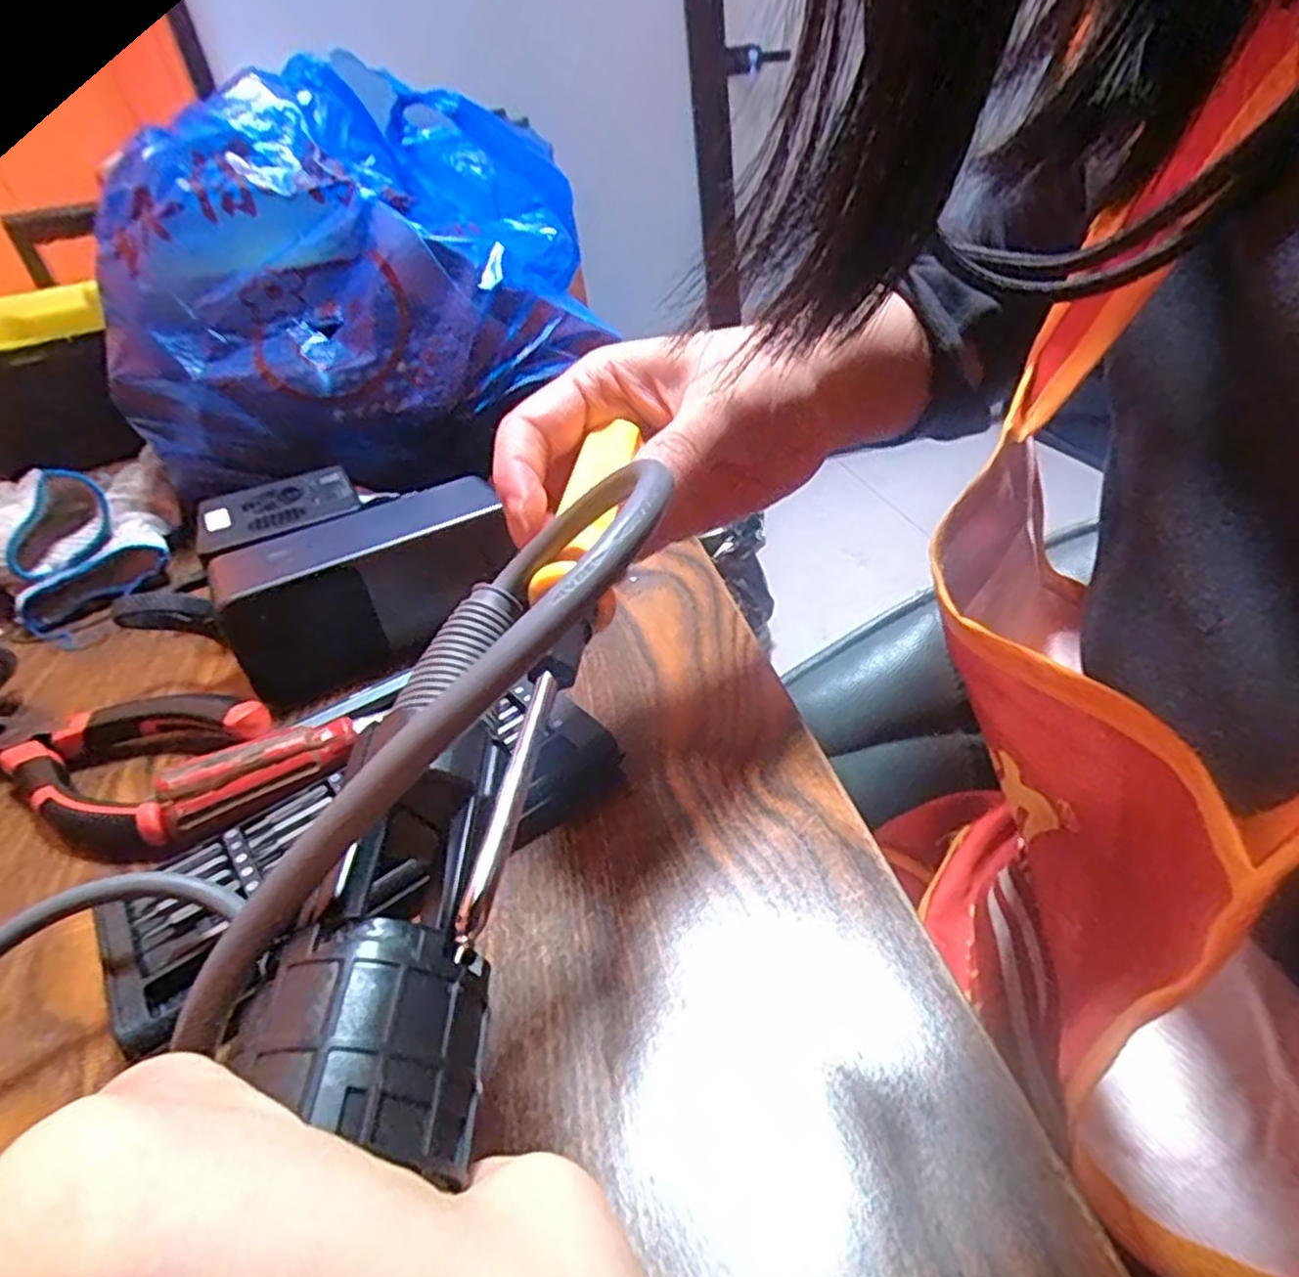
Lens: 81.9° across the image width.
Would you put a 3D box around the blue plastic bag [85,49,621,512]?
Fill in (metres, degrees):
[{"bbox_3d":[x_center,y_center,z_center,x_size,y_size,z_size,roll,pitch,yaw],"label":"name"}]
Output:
[{"bbox_3d":[-0.156,-0.233,0.466,0.220,0.184,0.242,6,37,21],"label":"blue plastic bag"}]

